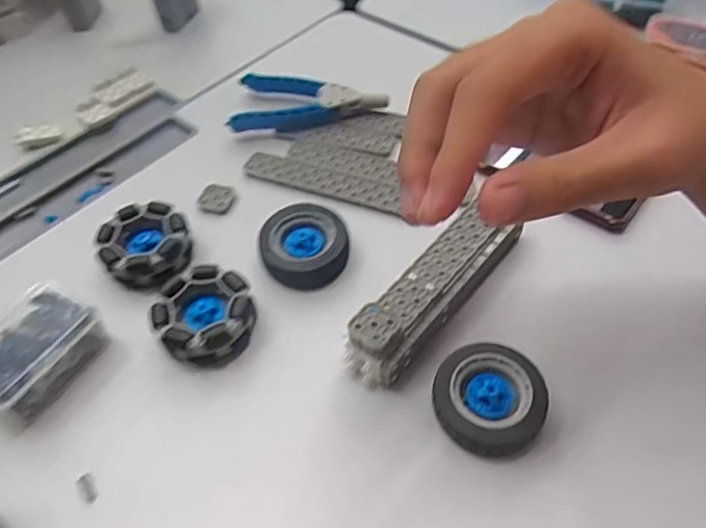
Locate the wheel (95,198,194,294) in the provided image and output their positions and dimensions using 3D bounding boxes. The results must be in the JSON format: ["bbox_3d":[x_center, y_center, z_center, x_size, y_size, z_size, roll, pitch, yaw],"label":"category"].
[{"bbox_3d":[-0.142,-0.011,0.399,0.057,0.027,0.063,-25,54,-15],"label":"wheel"}]

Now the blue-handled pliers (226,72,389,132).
[{"bbox_3d":[-0.037,-0.141,0.494,0.128,0.021,0.068,0,52,4],"label":"blue-handled pliers"}]

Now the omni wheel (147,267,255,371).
[{"bbox_3d":[-0.091,0.032,0.360,0.058,0.024,0.057,-2,51,3],"label":"omni wheel"}]

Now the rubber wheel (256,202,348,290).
[{"bbox_3d":[-0.035,-0.012,0.392,0.058,0.018,0.062,-2,51,3],"label":"rubber wheel"}]

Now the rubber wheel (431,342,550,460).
[{"bbox_3d":[0.075,0.075,0.319,0.058,0.019,0.056,-2,51,3],"label":"rubber wheel"}]

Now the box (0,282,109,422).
[{"bbox_3d":[-0.189,0.054,0.346,0.055,0.034,0.070,23,57,21],"label":"box"}]

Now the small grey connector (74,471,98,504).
[{"bbox_3d":[-0.141,0.120,0.307,0.008,0.004,0.016,-28,67,-17],"label":"small grey connector"}]

